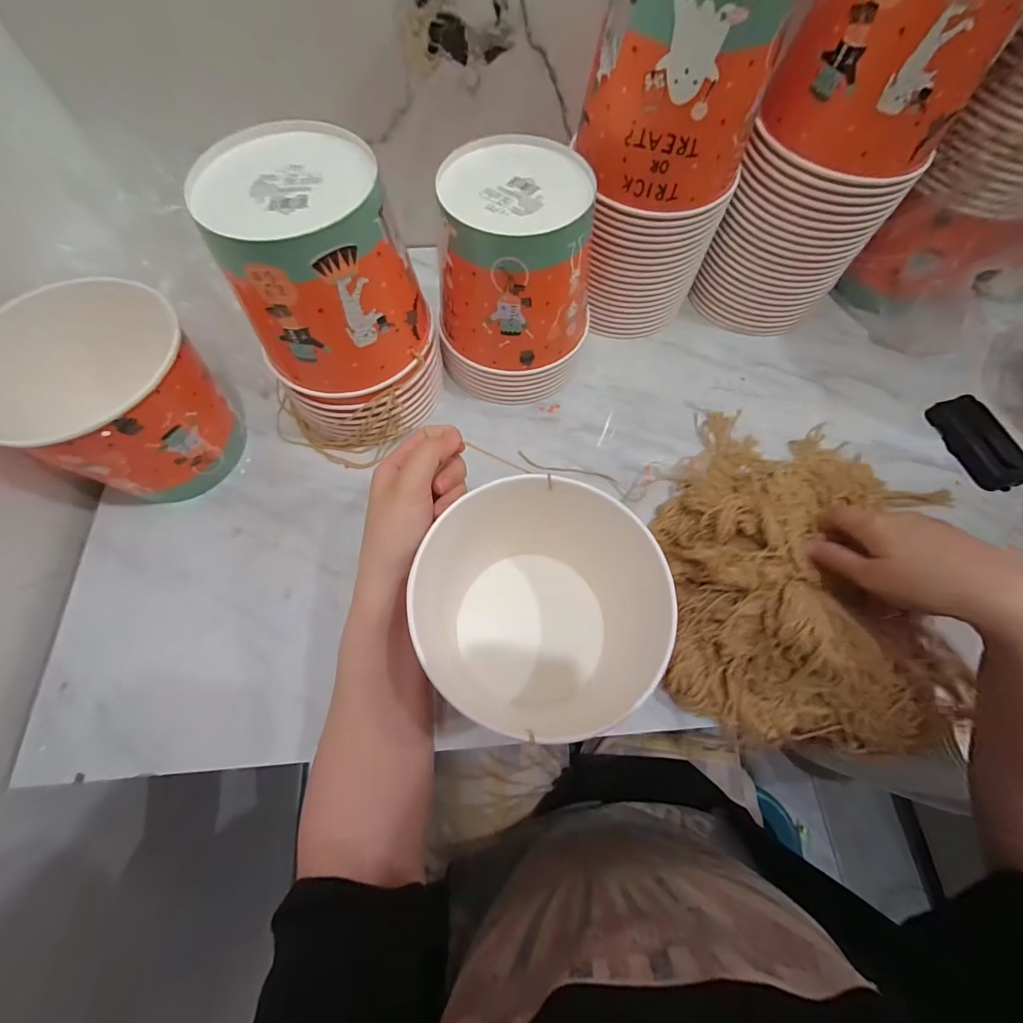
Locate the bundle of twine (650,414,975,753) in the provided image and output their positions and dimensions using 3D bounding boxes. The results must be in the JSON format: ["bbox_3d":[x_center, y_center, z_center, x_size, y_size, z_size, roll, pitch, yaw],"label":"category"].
[{"bbox_3d":[0.263,0.039,0.389,0.267,0.061,0.296,3,67,1],"label":"bundle of twine"}]

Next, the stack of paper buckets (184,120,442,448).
[{"bbox_3d":[-0.152,-0.168,0.385,0.136,0.213,0.144,24,69,9],"label":"stack of paper buckets"}]

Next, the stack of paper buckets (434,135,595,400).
[{"bbox_3d":[0.007,-0.220,0.429,0.142,0.177,0.146,9,68,4],"label":"stack of paper buckets"}]

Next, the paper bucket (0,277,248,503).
[{"bbox_3d":[-0.345,-0.096,0.393,0.144,0.146,0.145,0,67,0],"label":"paper bucket"}]

